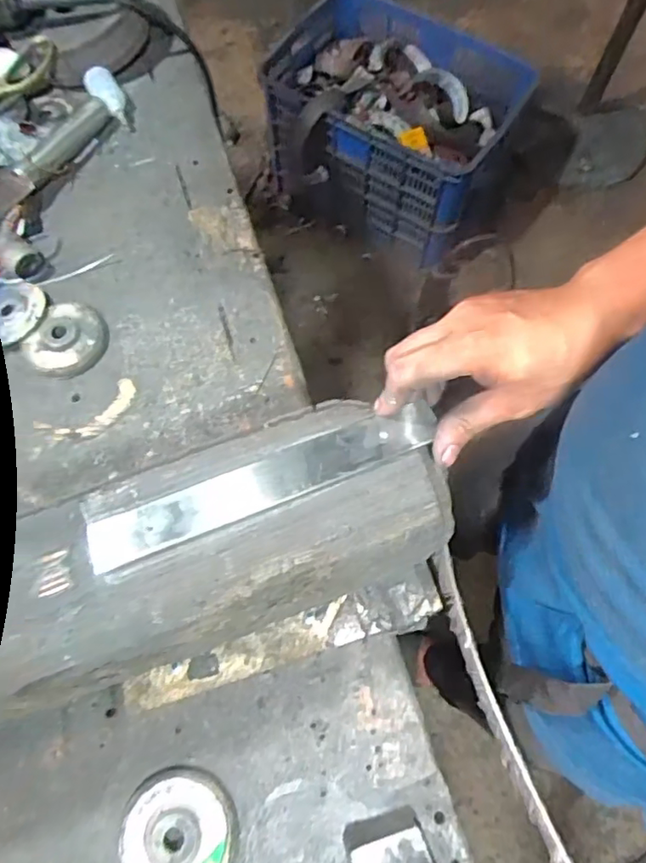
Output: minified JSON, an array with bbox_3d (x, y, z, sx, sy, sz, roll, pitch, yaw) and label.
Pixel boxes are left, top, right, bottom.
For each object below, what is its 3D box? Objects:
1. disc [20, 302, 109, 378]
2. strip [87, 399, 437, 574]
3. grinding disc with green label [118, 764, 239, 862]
[{"bbox_3d":[-0.255,-0.092,0.573,0.070,0.015,0.081,24,69,9],"label":"disc"},{"bbox_3d":[-0.036,0.031,0.373,0.232,0.006,0.035,-21,60,-8],"label":"strip"},{"bbox_3d":[-0.106,0.296,0.423,0.082,0.015,0.081,0,68,0],"label":"grinding disc with green label"}]

